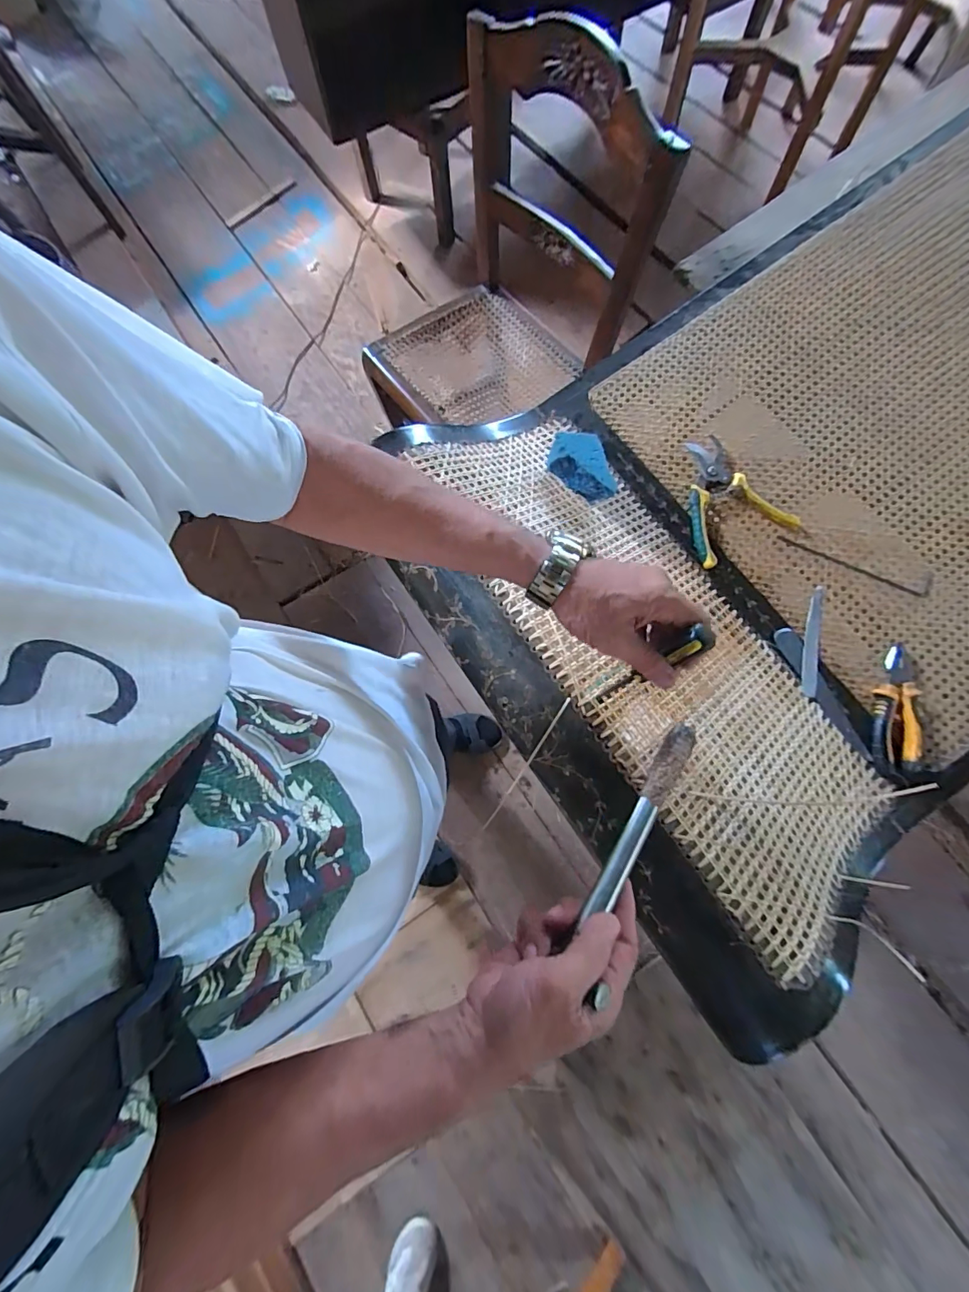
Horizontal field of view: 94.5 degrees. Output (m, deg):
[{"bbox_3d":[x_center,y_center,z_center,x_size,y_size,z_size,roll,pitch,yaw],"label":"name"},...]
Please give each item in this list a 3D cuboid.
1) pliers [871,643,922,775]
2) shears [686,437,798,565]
[{"bbox_3d":[0.512,0.076,0.556,0.055,0.021,0.153,2,76,3],"label":"pliers"},{"bbox_3d":[0.334,-0.215,0.631,0.145,0.017,0.171,-26,76,-5],"label":"shears"}]

